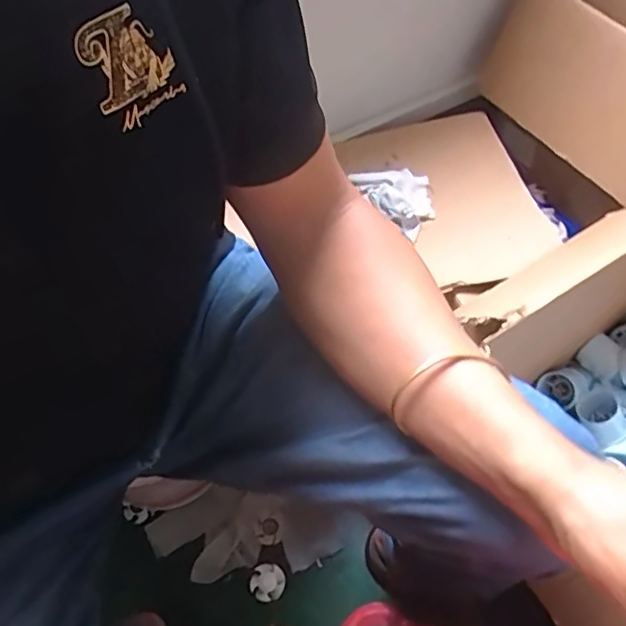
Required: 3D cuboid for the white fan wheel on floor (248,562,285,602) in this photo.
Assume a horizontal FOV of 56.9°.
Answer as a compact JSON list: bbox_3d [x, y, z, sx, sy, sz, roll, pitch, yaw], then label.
[{"bbox_3d":[-0.061,0.362,0.776,0.046,0.024,0.045,-2,60,3],"label":"white fan wheel on floor"}]

